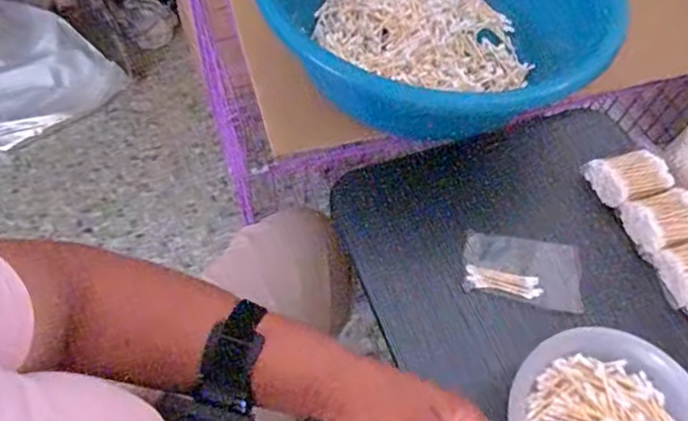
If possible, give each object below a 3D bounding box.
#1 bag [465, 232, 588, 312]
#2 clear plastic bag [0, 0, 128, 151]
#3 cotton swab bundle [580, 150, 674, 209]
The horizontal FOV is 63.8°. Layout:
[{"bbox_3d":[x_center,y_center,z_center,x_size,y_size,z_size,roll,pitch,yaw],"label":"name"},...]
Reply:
[{"bbox_3d":[0.189,0.061,0.583,0.121,0.014,0.073,11,59,3],"label":"bag"},{"bbox_3d":[-0.759,-0.310,1.236,0.423,0.111,0.334,24,60,10],"label":"clear plastic bag"},{"bbox_3d":[0.323,-0.037,0.628,0.086,0.028,0.054,-11,60,-10],"label":"cotton swab bundle"}]

